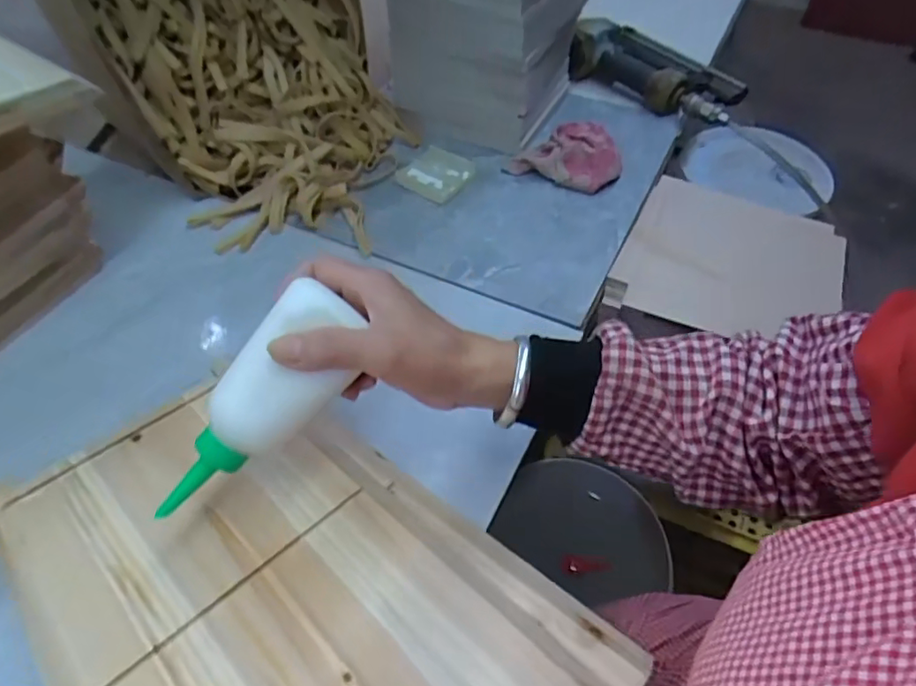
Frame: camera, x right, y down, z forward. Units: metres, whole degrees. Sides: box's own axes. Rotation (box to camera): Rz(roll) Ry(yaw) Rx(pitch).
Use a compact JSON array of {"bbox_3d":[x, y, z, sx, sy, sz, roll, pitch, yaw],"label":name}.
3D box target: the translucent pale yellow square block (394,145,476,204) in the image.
[{"bbox_3d":[-0.026,-0.201,0.680,0.079,0.007,0.077,28,62,21],"label":"translucent pale yellow square block"}]

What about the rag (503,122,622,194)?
[{"bbox_3d":[0.134,-0.221,0.680,0.118,0.034,0.101,25,56,19],"label":"rag"}]

